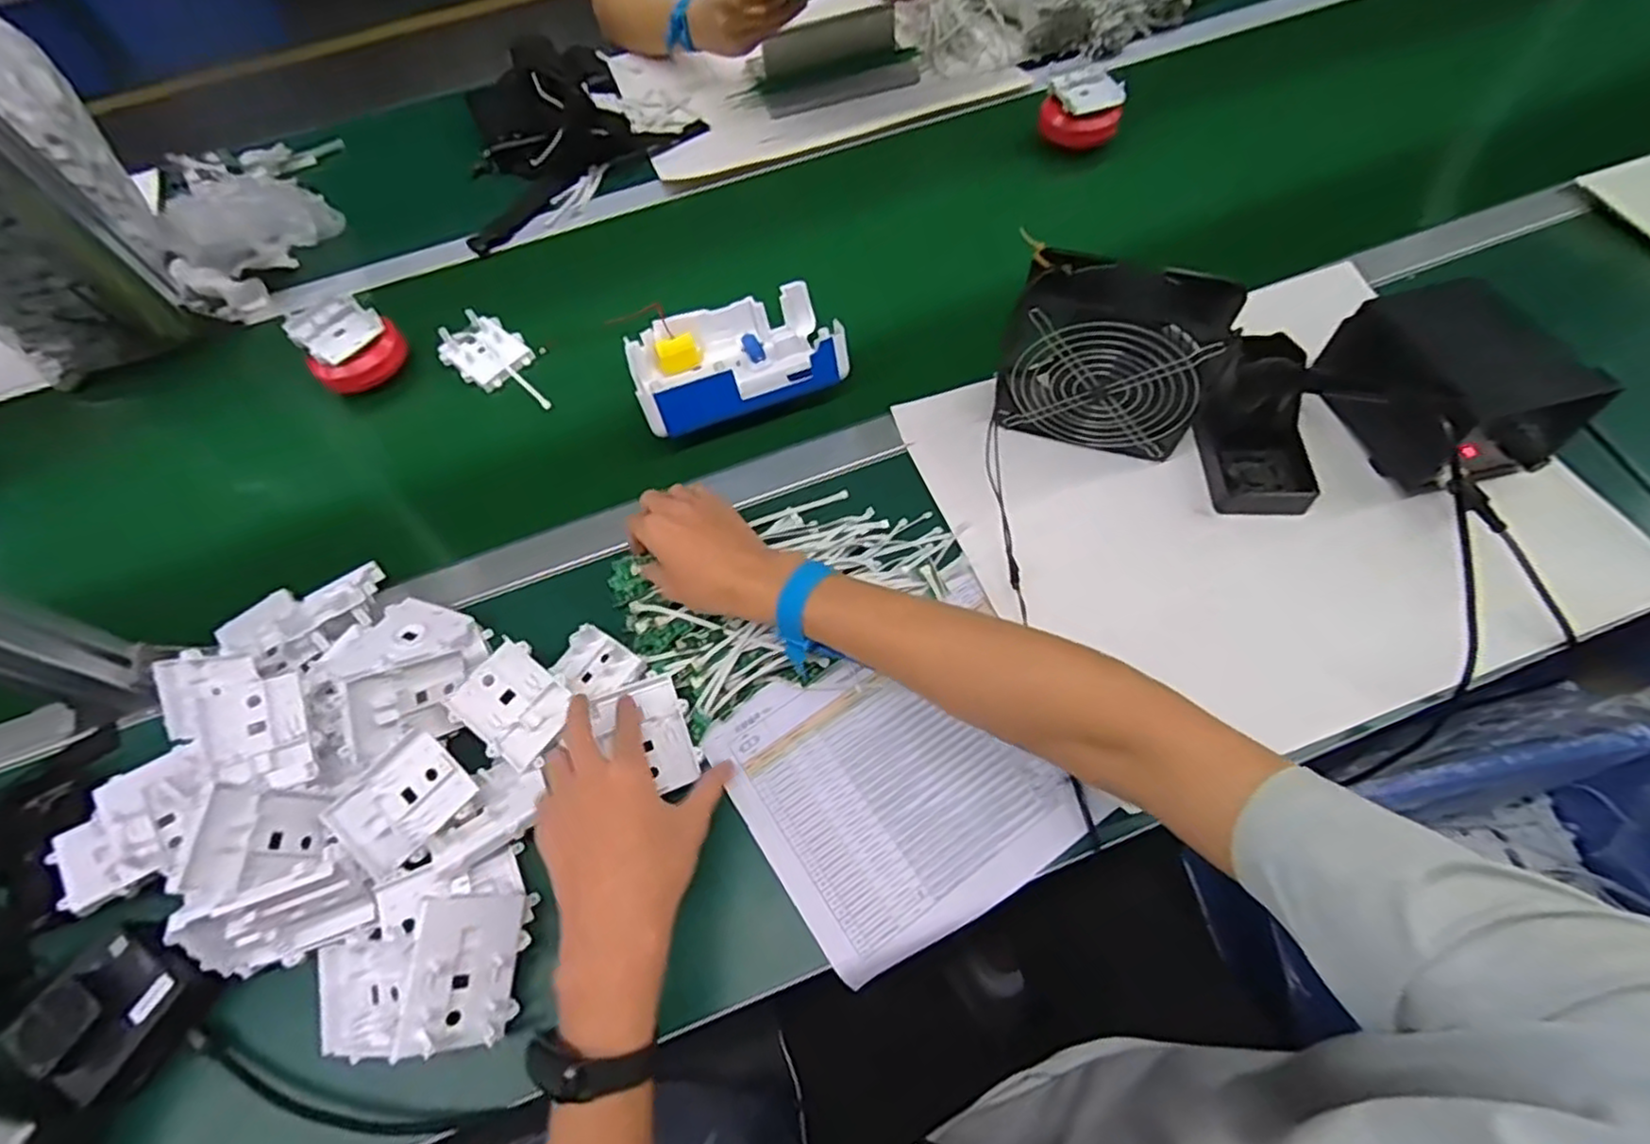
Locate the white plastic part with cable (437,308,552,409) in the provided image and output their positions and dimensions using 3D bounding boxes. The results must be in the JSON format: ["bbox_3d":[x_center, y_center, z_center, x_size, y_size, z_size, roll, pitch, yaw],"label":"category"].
[{"bbox_3d":[-0.322,-0.209,0.699,0.150,0.024,0.069,34,69,19],"label":"white plastic part with cable"}]

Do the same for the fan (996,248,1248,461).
[{"bbox_3d":[0.223,-0.166,0.557,0.155,0.150,0.064,15,64,11],"label":"fan"}]

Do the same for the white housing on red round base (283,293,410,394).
[{"bbox_3d":[-0.480,-0.228,0.700,0.070,0.067,0.088,33,69,19],"label":"white housing on red round base"}]

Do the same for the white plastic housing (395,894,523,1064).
[{"bbox_3d":[-0.217,0.240,0.420,0.015,0.061,0.082,-17,65,45],"label":"white plastic housing"}]

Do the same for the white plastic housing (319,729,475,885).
[{"bbox_3d":[-0.284,0.155,0.469,0.083,0.015,0.063,-43,82,-8],"label":"white plastic housing"}]

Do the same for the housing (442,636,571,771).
[{"bbox_3d":[-0.223,0.096,0.505,0.078,0.018,0.065,40,73,9],"label":"housing"}]

